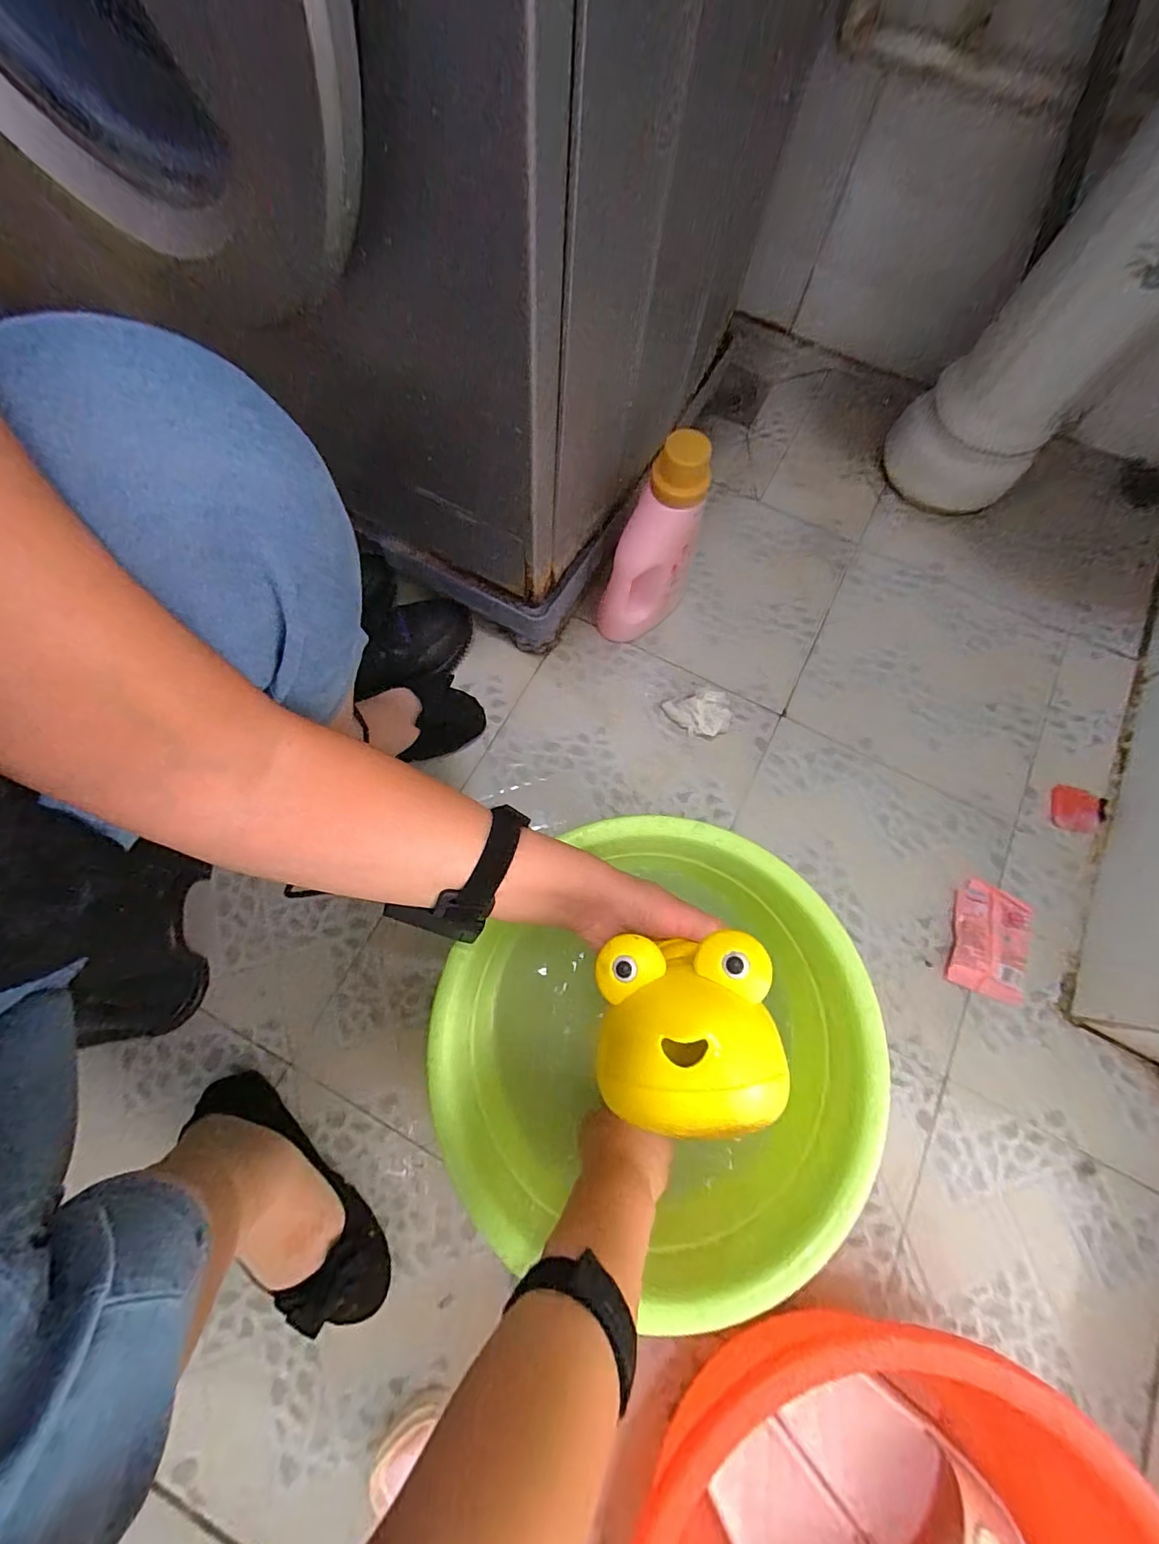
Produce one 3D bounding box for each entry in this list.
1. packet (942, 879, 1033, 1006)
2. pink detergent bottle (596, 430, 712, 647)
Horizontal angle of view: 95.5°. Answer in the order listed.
[{"bbox_3d":[0.449,0.183,0.571,0.078,0.021,0.117,22,73,5],"label":"packet"},{"bbox_3d":[0.086,-0.258,0.598,0.096,0.248,0.072,11,54,-5],"label":"pink detergent bottle"}]

